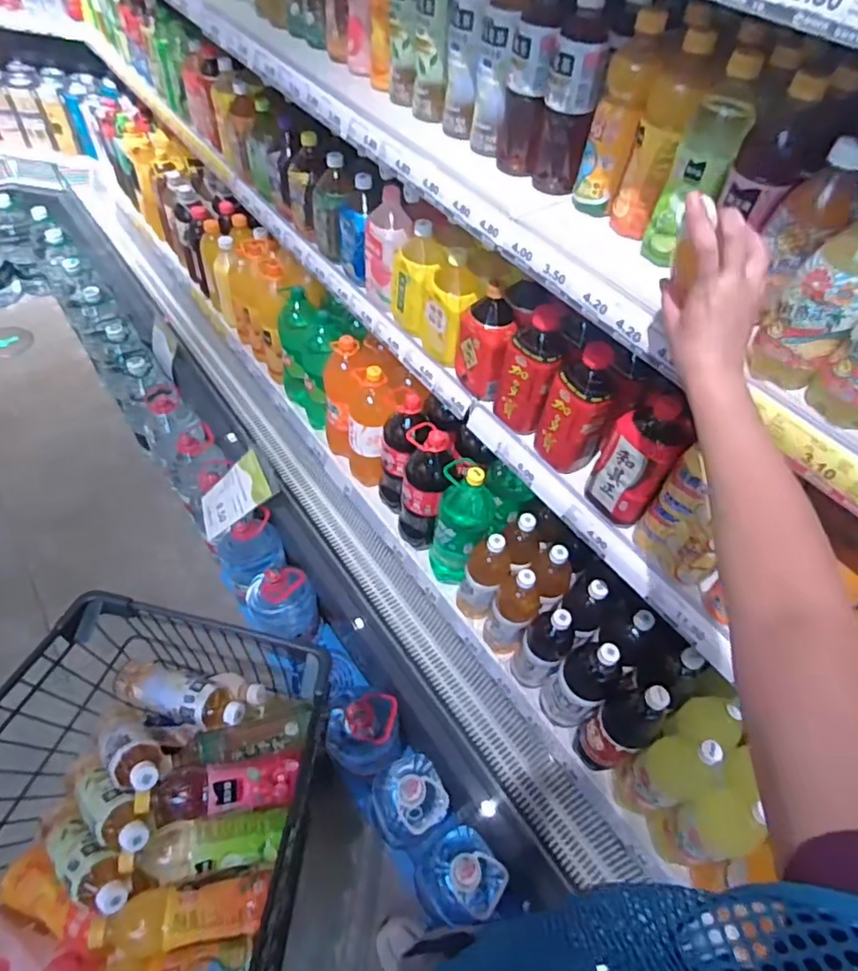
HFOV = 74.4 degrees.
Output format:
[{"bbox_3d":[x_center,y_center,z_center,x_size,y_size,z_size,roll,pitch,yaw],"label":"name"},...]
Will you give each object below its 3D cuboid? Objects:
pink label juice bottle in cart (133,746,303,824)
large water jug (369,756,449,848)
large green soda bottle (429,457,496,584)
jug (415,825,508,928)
[{"bbox_3d":[-0.273,0.400,0.747,0.211,0.054,0.073,1,51,-24],"label":"pink label juice bottle in cart"},{"bbox_3d":[-0.044,0.642,1.150,0.136,0.282,0.135,3,52,-3],"label":"large water jug"},{"bbox_3d":[0.065,0.079,1.104,0.107,0.315,0.111,3,52,-3],"label":"large green soda bottle"},{"bbox_3d":[0.048,0.743,1.073,0.126,0.255,0.148,-29,60,-25],"label":"jug"}]

